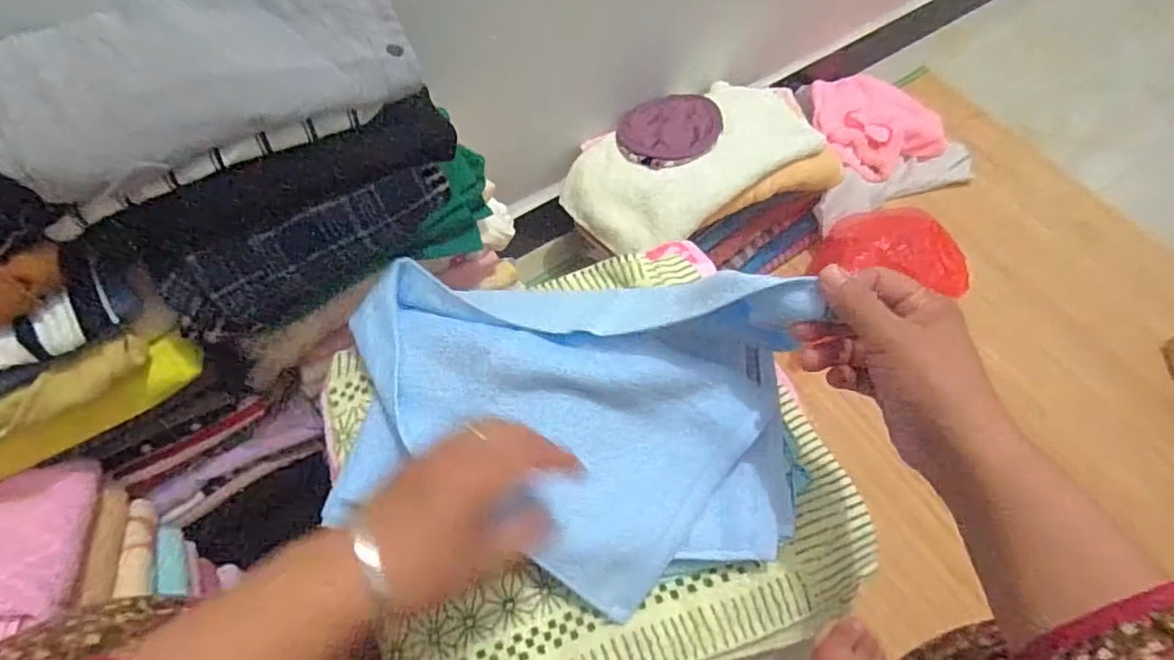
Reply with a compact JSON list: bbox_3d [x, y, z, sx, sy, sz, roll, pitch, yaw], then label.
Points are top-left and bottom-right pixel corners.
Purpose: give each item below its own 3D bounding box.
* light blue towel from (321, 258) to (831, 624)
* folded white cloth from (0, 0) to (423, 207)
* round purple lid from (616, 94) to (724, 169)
[{"bbox_3d":[-0.020,0.052,0.404,0.332,0.134,0.213,8,65,5],"label":"light blue towel"},{"bbox_3d":[-0.259,-0.188,0.413,0.257,0.072,0.101,-29,67,-13],"label":"folded white cloth"},{"bbox_3d":[0.110,-0.269,0.796,0.132,0.025,0.137,0,64,1],"label":"round purple lid"}]

